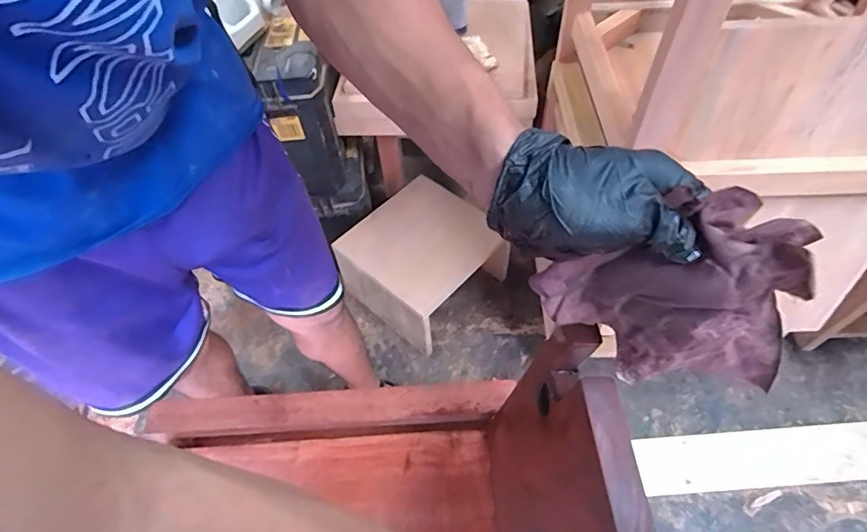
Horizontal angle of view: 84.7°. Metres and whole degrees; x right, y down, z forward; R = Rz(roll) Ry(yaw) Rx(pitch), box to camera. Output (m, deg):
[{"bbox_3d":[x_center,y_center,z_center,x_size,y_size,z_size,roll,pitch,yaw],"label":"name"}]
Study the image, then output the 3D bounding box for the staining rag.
[{"bbox_3d":[0.144,0.018,0.297,0.147,0.129,0.048,7,54,8],"label":"staining rag"}]

